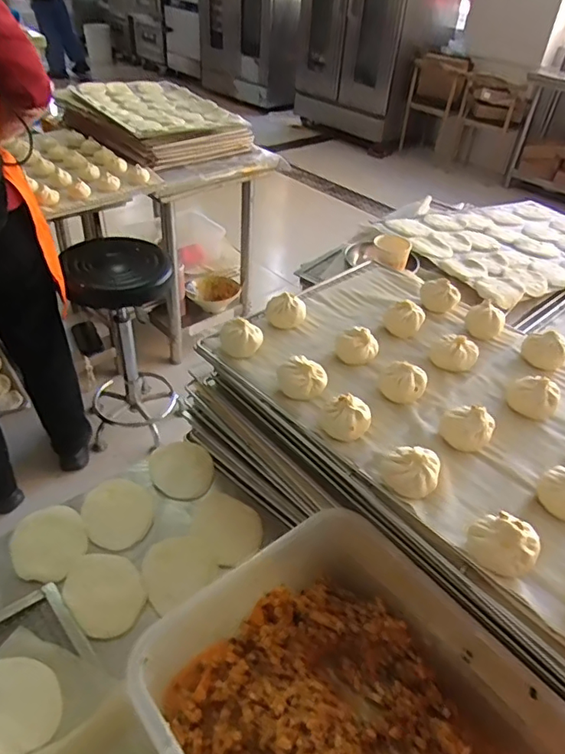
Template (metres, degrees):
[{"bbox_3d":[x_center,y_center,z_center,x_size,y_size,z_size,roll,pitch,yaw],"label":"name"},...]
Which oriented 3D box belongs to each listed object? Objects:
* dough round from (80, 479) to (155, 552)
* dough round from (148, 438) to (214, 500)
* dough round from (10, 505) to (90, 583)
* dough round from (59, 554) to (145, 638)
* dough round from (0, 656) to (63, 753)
[{"bbox_3d":[-0.215,0.177,0.687,0.084,0.013,0.099,-18,46,-25],"label":"dough round"},{"bbox_3d":[-0.145,0.130,0.750,0.083,0.007,0.103,-23,48,-29],"label":"dough round"},{"bbox_3d":[-0.288,0.204,0.649,0.084,0.005,0.102,-20,46,-27],"label":"dough round"},{"bbox_3d":[-0.207,0.250,0.610,0.102,0.010,0.081,35,48,30],"label":"dough round"},{"bbox_3d":[-0.261,0.310,0.499,0.099,0.004,0.082,17,30,0],"label":"dough round"}]

